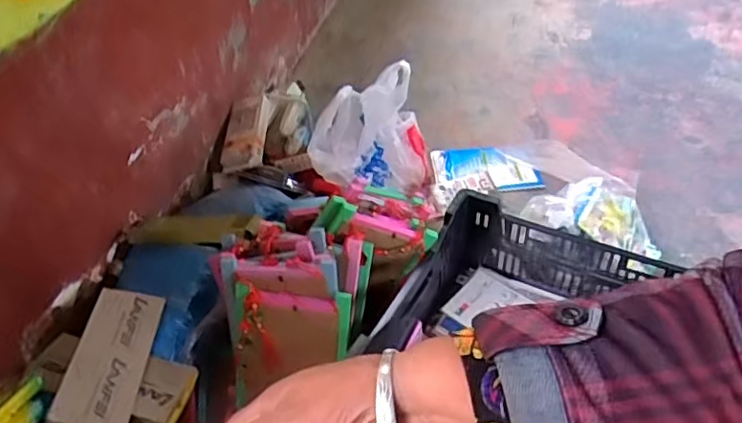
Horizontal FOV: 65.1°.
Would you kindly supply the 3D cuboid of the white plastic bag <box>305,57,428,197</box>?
[{"bbox_3d":[0.000,-0.153,1.122,0.211,0.303,0.145,3,42,7],"label":"white plastic bag"}]

